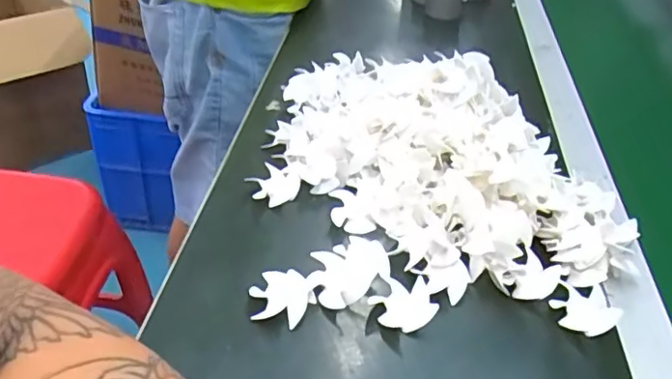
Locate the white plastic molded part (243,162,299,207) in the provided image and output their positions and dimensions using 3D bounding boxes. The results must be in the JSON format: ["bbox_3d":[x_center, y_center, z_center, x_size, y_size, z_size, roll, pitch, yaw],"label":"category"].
[{"bbox_3d":[-0.051,-0.003,0.477,0.038,0.015,0.038,3,38,-2],"label":"white plastic molded part"}]

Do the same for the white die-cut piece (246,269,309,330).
[{"bbox_3d":[-0.037,0.069,0.383,0.038,0.011,0.035,10,39,7],"label":"white die-cut piece"}]

